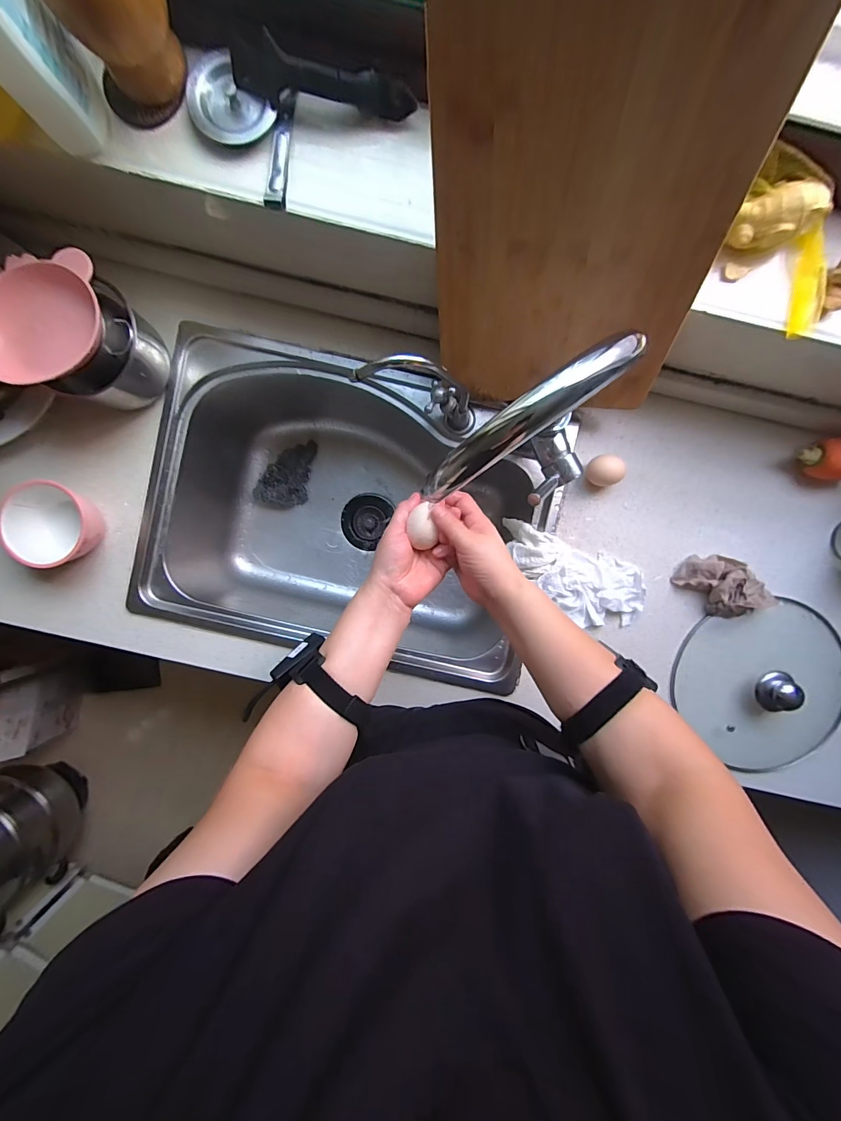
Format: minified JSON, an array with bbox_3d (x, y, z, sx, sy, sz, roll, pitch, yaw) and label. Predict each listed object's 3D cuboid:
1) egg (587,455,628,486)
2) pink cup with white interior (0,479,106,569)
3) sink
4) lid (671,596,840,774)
[{"bbox_3d":[0.260,-0.125,0.561,0.054,0.036,0.040,-1,93,0],"label":"egg"},{"bbox_3d":[-0.491,-0.047,0.546,0.100,0.083,0.106,0,93,0],"label":"pink cup with white interior"},{"bbox_3d":[-0.113,-0.074,0.679,0.553,0.217,0.421,13,93,-1],"label":"sink"},{"bbox_3d":[0.511,0.179,0.574,0.233,0.051,0.251,0,93,0],"label":"lid"}]

